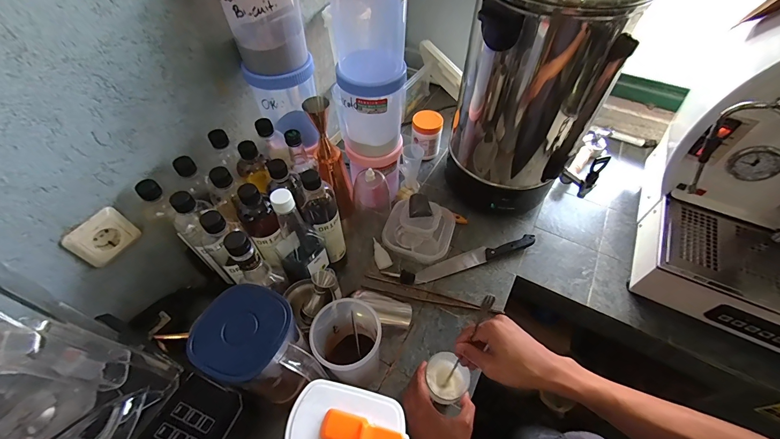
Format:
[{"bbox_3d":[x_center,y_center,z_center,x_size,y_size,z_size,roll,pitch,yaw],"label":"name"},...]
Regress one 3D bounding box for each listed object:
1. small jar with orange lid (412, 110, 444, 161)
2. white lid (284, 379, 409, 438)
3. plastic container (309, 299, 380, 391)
[{"bbox_3d":[0.101,-0.233,0.910,0.077,0.111,0.078,0,53,0],"label":"small jar with orange lid"},{"bbox_3d":[-0.046,0.222,0.350,0.126,0.015,0.081,10,54,8],"label":"white lid"},{"bbox_3d":[-0.066,0.211,0.555,0.101,0.180,0.111,0,53,0],"label":"plastic container"}]

